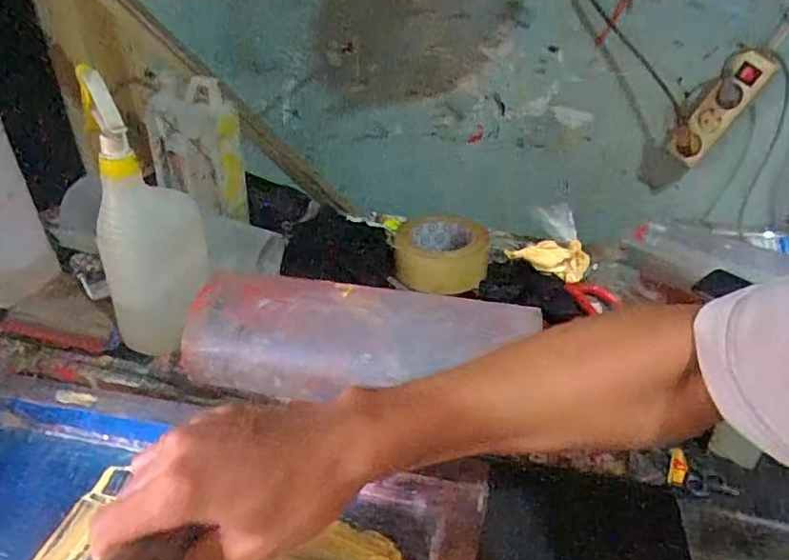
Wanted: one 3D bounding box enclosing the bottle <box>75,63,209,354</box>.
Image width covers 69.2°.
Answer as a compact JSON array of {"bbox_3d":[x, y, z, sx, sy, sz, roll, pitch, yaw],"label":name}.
[{"bbox_3d":[-0.227,-0.057,0.527,0.090,0.215,0.105,-3,35,1],"label":"bottle"}]

